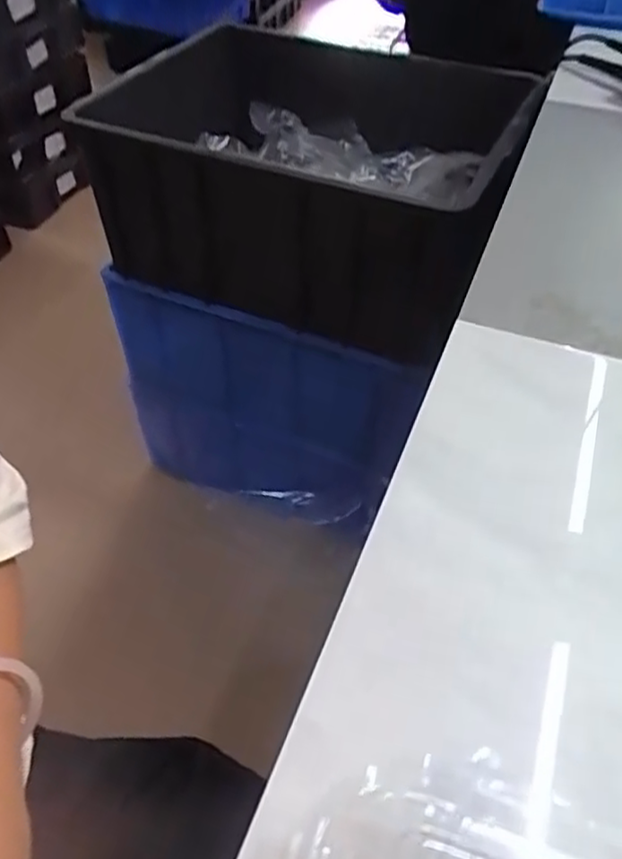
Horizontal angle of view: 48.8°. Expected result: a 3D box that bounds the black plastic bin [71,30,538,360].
[{"bbox_3d":[0.019,-0.322,0.931,0.485,0.209,0.396,19,49,16],"label":"black plastic bin"}]

